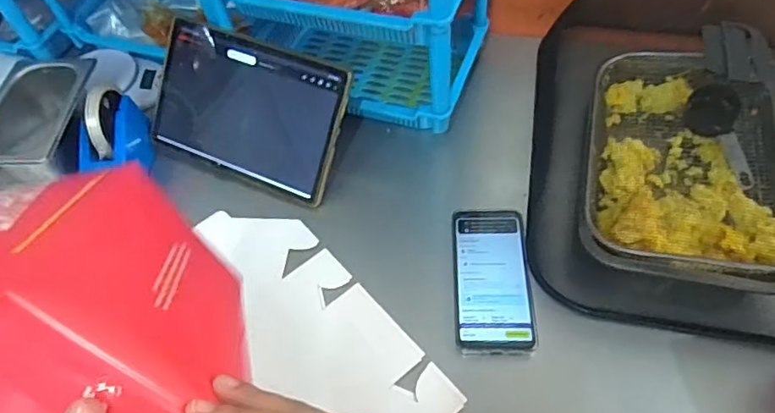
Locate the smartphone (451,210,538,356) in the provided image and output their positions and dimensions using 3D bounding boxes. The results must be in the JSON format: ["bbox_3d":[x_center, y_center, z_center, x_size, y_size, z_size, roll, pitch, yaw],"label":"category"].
[{"bbox_3d":[0.111,0.074,0.607,0.079,0.010,0.170,-1,54,5],"label":"smartphone"}]

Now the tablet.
[{"bbox_3d":[-0.175,-0.122,0.708,0.259,0.164,0.018,22,19,17],"label":"tablet"}]

